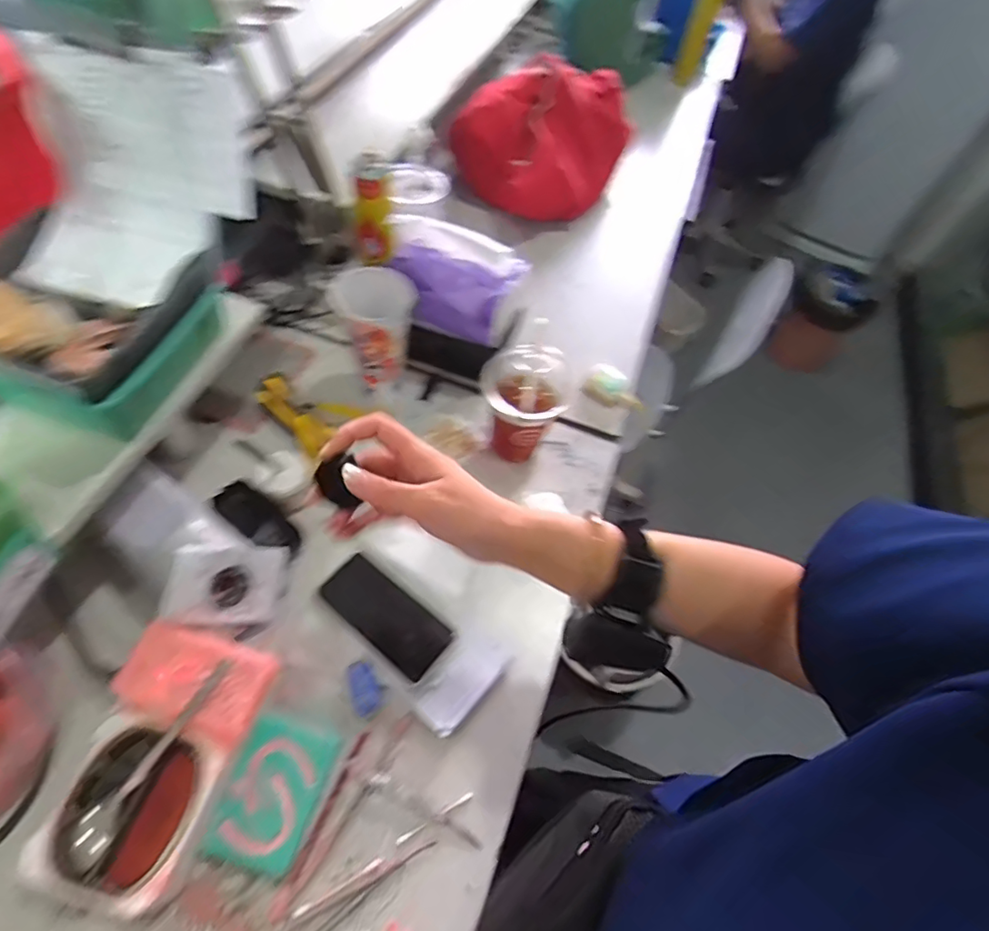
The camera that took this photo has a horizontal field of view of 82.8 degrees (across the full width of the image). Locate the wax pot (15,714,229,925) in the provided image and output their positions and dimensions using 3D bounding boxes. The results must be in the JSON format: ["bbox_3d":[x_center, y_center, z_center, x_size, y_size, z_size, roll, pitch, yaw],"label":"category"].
[{"bbox_3d":[-0.283,0.274,0.445,0.110,0.050,0.120,5,59,-8],"label":"wax pot"}]

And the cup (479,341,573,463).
[{"bbox_3d":[0.030,-0.067,0.665,0.096,0.143,0.084,25,58,5],"label":"cup"}]

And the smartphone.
[{"bbox_3d":[-0.111,0.153,0.579,0.134,0.005,0.059,40,75,9],"label":"smartphone"}]

